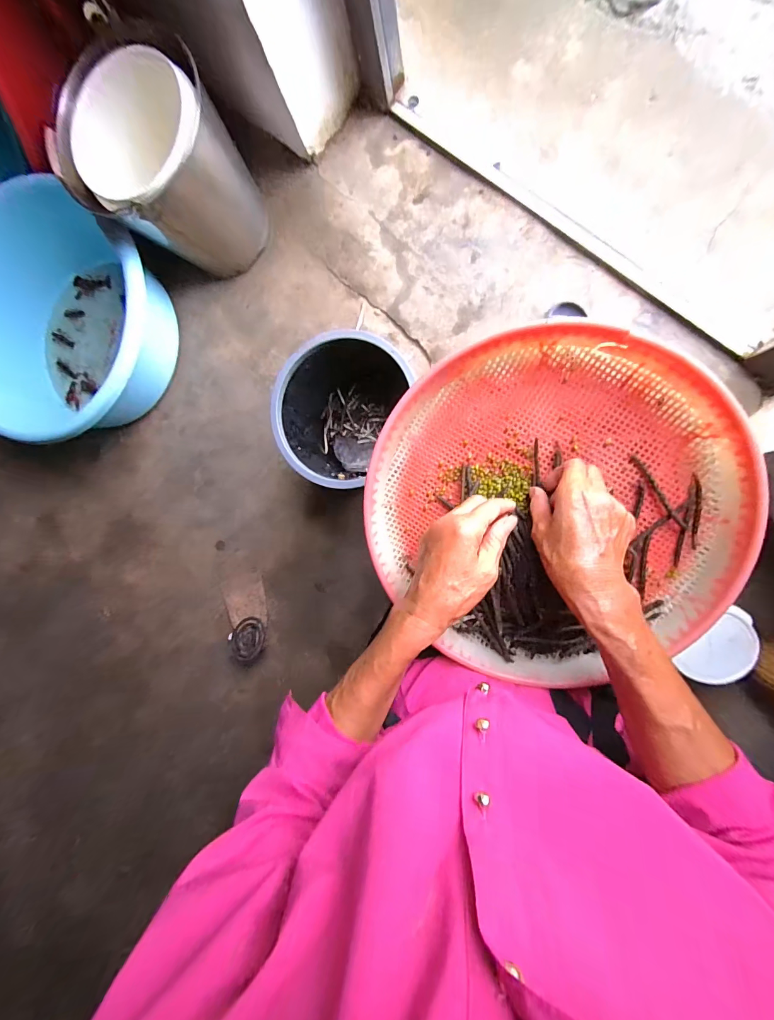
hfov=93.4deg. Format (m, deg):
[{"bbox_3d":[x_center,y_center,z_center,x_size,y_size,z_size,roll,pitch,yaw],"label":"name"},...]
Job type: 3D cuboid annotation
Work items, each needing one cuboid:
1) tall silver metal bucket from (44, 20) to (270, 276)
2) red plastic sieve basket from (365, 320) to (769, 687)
[{"bbox_3d":[-0.445,-0.672,0.771,0.238,0.281,0.261,1,93,11],"label":"tall silver metal bucket"},{"bbox_3d":[0.153,0.009,0.369,0.331,0.084,0.315,0,93,8],"label":"red plastic sieve basket"}]

